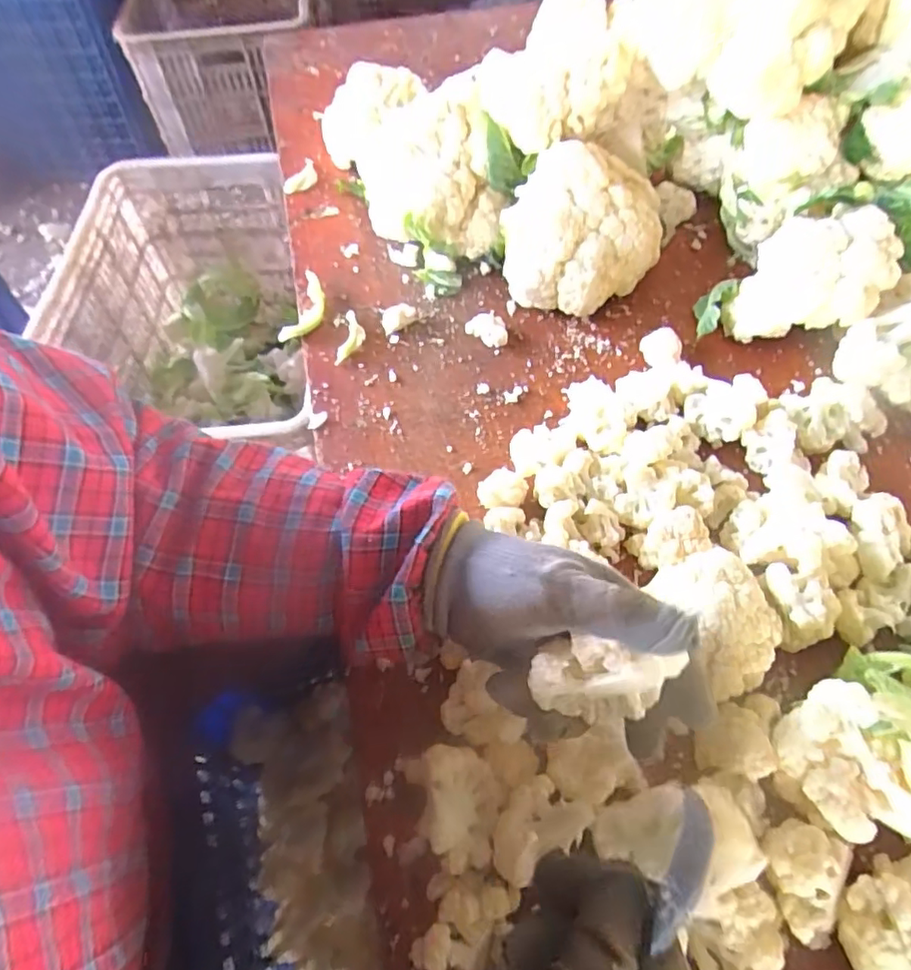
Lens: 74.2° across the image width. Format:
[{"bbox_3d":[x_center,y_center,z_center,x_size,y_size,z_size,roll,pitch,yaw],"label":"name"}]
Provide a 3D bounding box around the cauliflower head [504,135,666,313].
[{"bbox_3d":[0.120,-0.242,0.571,0.143,0.112,0.150,11,58,8],"label":"cauliflower head"}]

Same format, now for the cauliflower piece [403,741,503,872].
[{"bbox_3d":[0.001,0.179,0.339,0.047,0.041,0.063,-15,57,-8],"label":"cauliflower piece"}]

